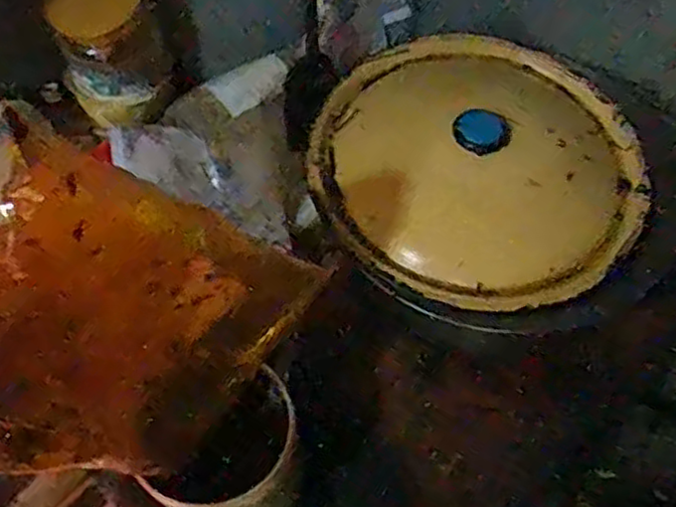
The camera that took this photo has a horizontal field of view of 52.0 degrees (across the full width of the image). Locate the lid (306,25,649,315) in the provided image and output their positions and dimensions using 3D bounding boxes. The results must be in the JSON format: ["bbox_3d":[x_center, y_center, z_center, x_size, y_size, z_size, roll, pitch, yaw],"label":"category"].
[{"bbox_3d":[0.114,-0.083,0.551,0.253,0.044,0.259,-1,57,1],"label":"lid"}]

